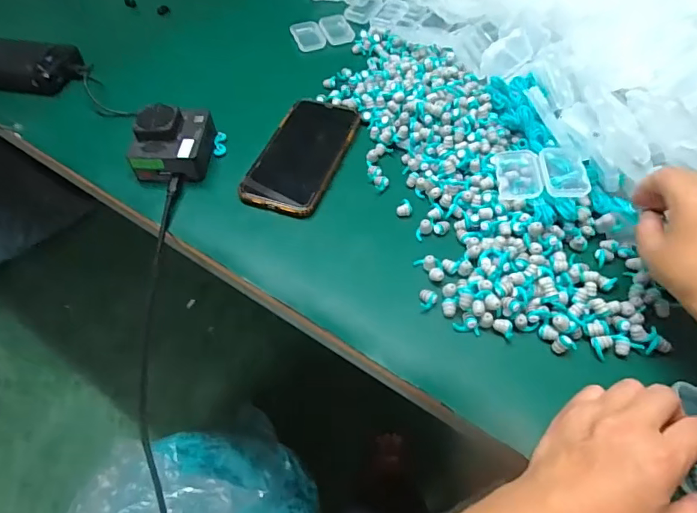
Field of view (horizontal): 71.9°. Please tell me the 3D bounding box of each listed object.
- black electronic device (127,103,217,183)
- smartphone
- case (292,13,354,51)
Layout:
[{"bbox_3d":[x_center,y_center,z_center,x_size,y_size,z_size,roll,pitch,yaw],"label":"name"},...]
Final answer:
[{"bbox_3d":[-0.180,-0.116,0.493,0.071,0.054,0.078,0,55,2],"label":"black electronic device"},{"bbox_3d":[-0.047,-0.107,0.503,0.081,0.014,0.157,17,57,13],"label":"smartphone"},{"bbox_3d":[-0.035,-0.300,0.644,0.076,0.009,0.060,-13,55,-7],"label":"case"}]

